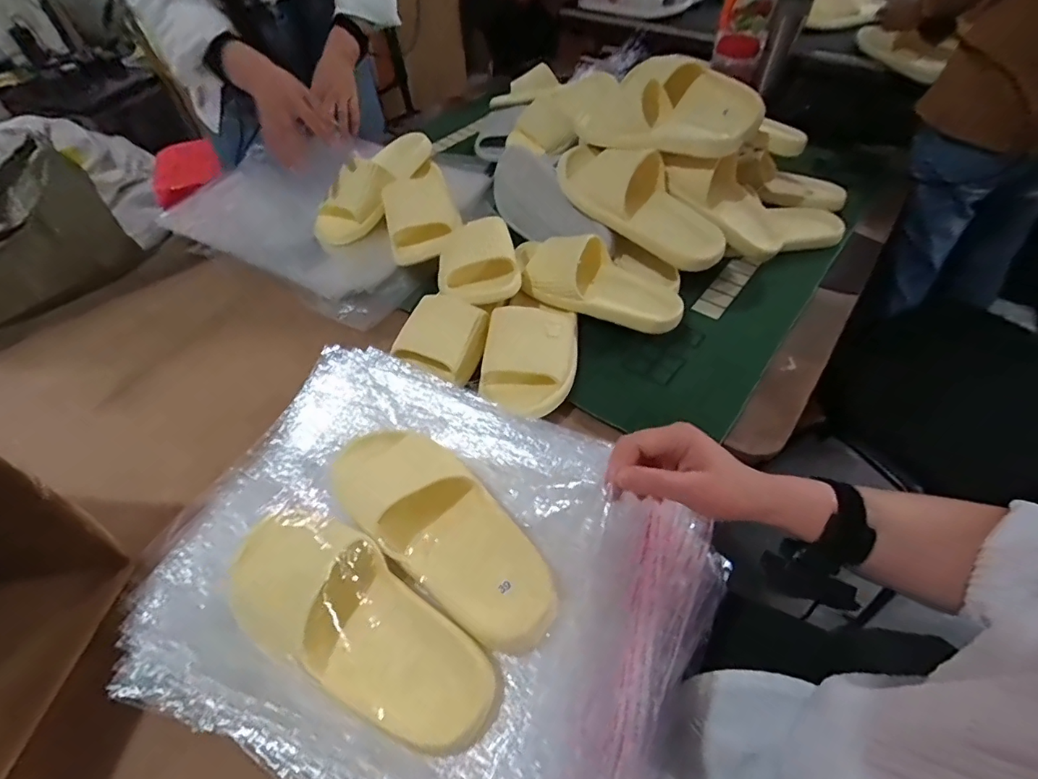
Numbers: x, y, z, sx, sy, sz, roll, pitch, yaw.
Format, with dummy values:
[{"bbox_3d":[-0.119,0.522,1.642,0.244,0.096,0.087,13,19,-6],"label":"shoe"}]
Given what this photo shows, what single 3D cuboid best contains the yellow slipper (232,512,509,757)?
[{"bbox_3d":[-0.124,0.175,0.382,0.233,0.057,0.096,20,55,18],"label":"yellow slipper"}]

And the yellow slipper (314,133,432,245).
[{"bbox_3d":[-0.235,-0.332,0.799,0.107,0.077,0.245,13,53,13],"label":"yellow slipper"}]

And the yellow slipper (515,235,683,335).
[{"bbox_3d":[0.099,-0.148,0.658,0.250,0.064,0.101,20,55,18],"label":"yellow slipper"}]

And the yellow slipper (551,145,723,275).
[{"bbox_3d":[0.164,-0.267,0.685,0.277,0.071,0.105,44,64,15],"label":"yellow slipper"}]

